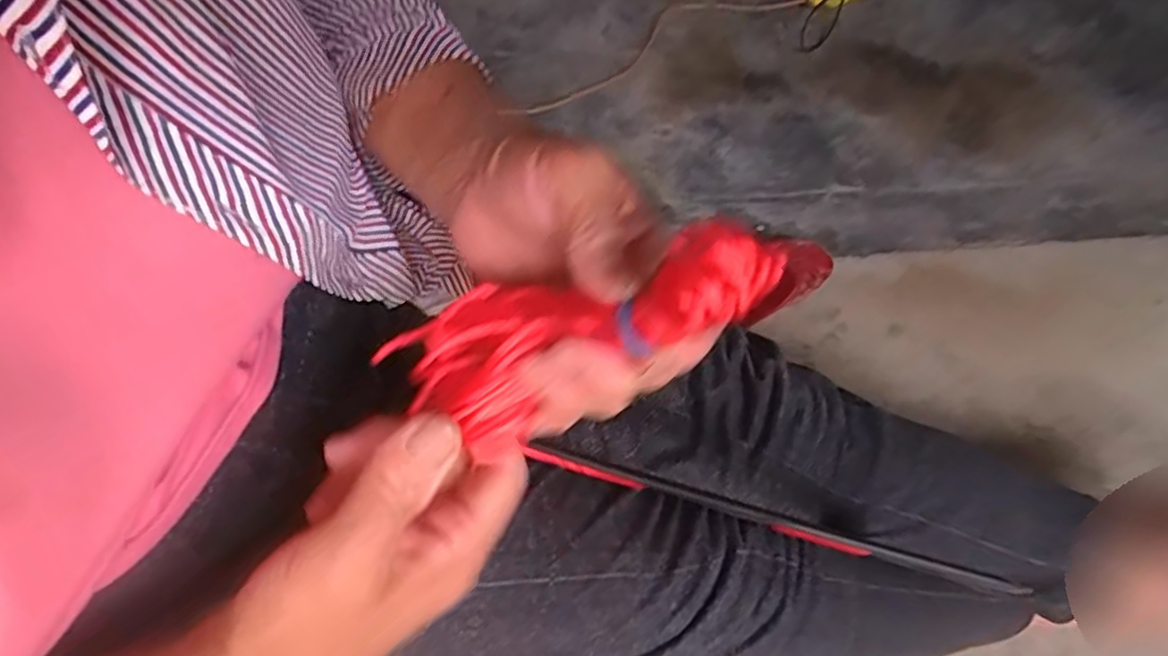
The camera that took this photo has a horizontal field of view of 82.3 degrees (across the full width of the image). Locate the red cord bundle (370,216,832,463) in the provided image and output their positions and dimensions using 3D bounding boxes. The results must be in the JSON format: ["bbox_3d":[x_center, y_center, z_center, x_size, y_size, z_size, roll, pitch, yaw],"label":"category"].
[{"bbox_3d":[-0.001,0.005,0.235,0.160,0.045,0.041,-20,50,34],"label":"red cord bundle"}]

